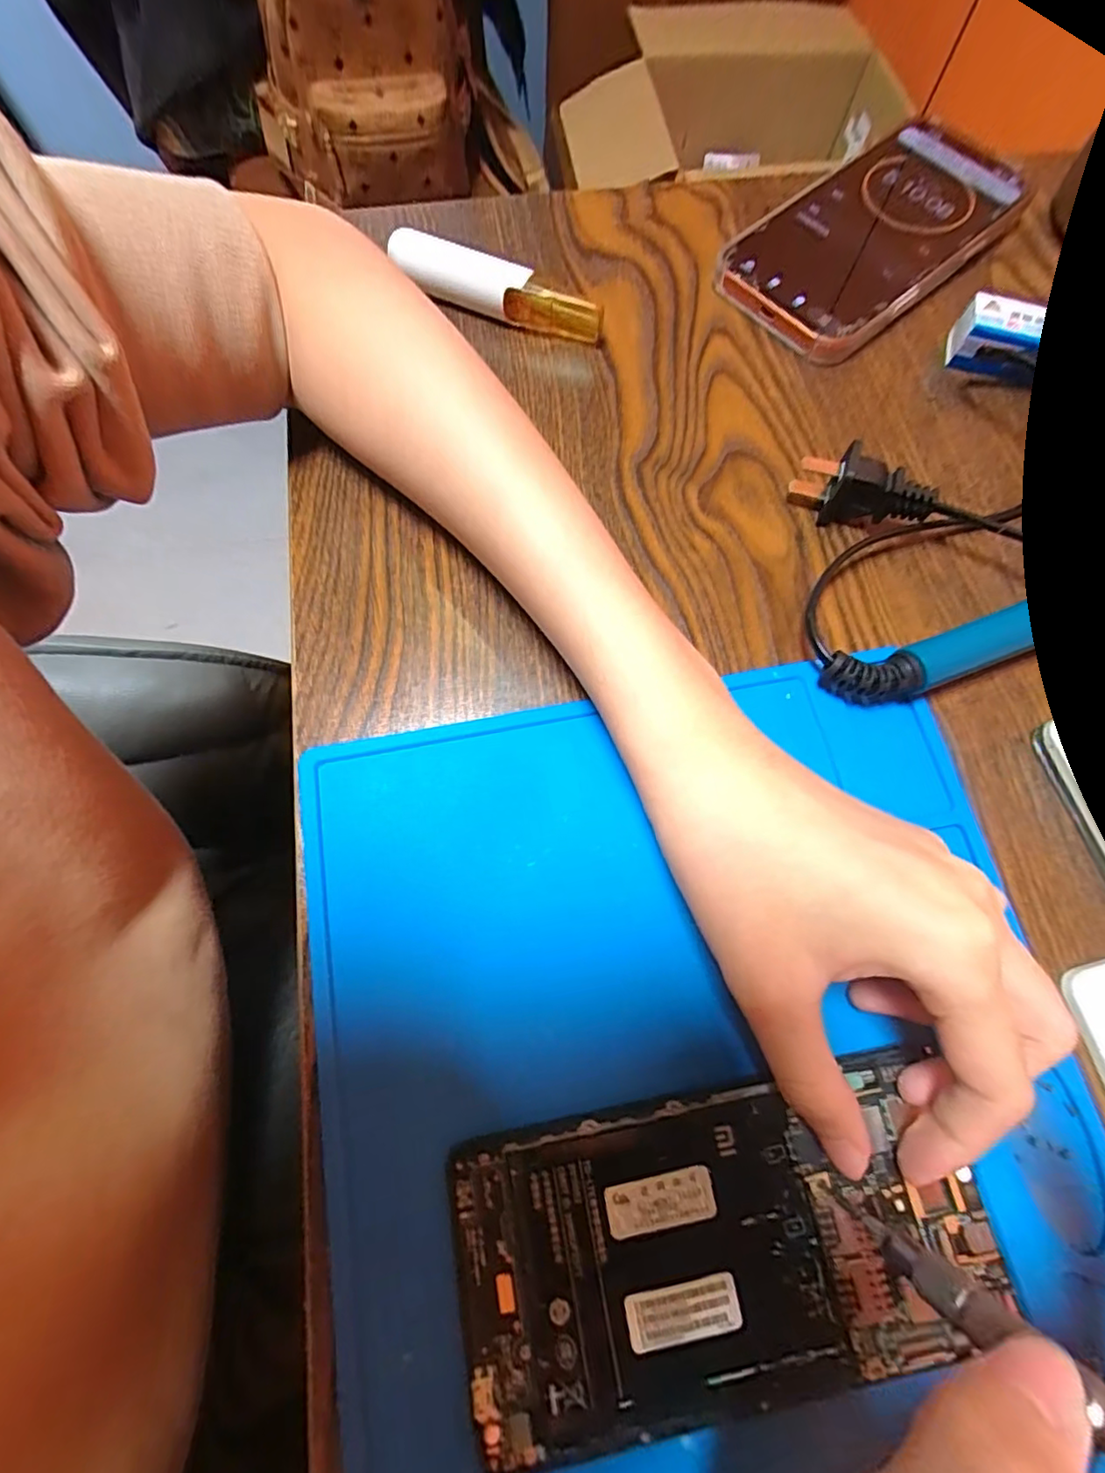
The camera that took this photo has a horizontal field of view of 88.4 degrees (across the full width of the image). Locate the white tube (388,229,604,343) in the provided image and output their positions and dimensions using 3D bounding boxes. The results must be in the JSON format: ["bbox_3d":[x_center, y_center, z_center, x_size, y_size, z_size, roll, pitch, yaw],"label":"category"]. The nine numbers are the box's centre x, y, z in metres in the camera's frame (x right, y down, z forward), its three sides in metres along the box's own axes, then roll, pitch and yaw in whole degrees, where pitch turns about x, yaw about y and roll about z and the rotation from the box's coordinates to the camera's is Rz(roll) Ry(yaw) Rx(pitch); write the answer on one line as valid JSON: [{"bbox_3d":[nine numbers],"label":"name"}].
[{"bbox_3d":[-0.024,-0.207,0.264,0.099,0.020,0.015,26,74,7],"label":"white tube"}]

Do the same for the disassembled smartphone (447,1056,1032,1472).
[{"bbox_3d":[0.047,0.140,0.156,0.144,0.008,0.071,-9,73,-4],"label":"disassembled smartphone"}]

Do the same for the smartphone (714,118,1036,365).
[{"bbox_3d":[0.160,-0.248,0.281,0.162,0.017,0.079,-39,77,-12],"label":"smartphone"}]

